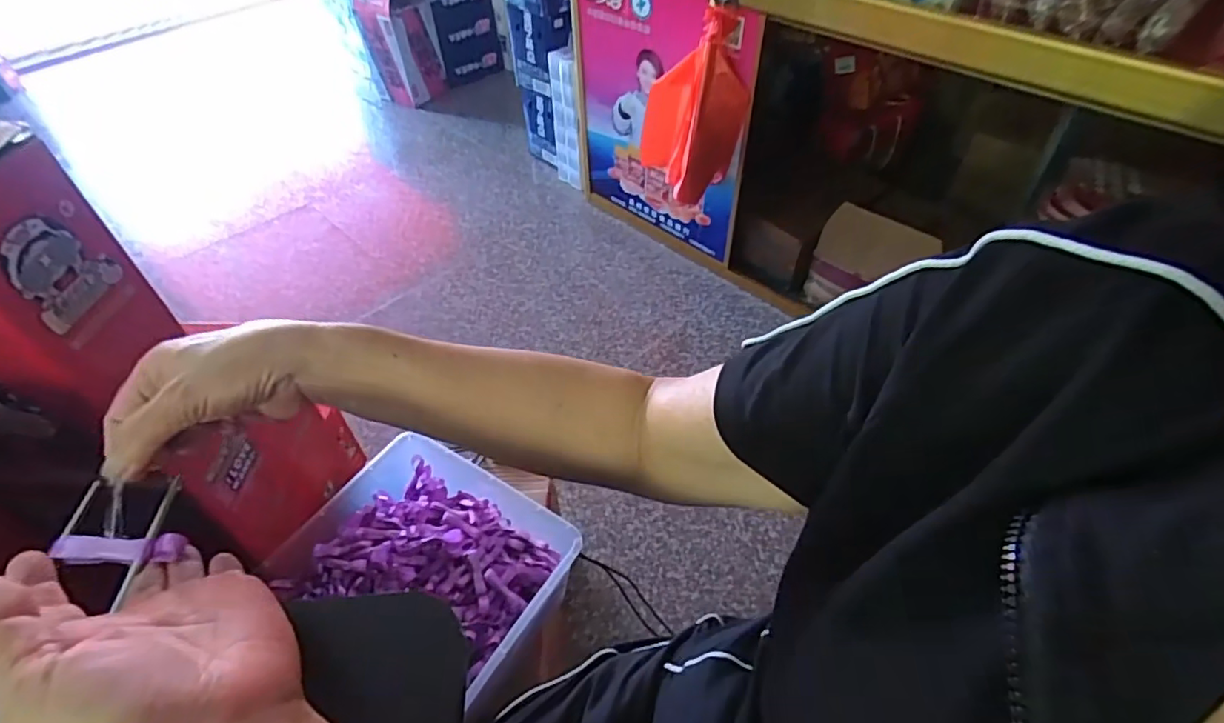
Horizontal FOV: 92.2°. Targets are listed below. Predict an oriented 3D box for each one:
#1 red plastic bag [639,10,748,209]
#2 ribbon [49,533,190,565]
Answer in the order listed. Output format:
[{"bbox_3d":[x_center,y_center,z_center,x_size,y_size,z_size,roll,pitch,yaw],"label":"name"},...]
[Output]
[{"bbox_3d":[0.176,-0.589,1.346,0.143,0.384,0.216,-32,54,-25],"label":"red plastic bag"},{"bbox_3d":[-0.266,0.100,0.316,0.066,0.009,0.014,-2,47,3],"label":"ribbon"}]

